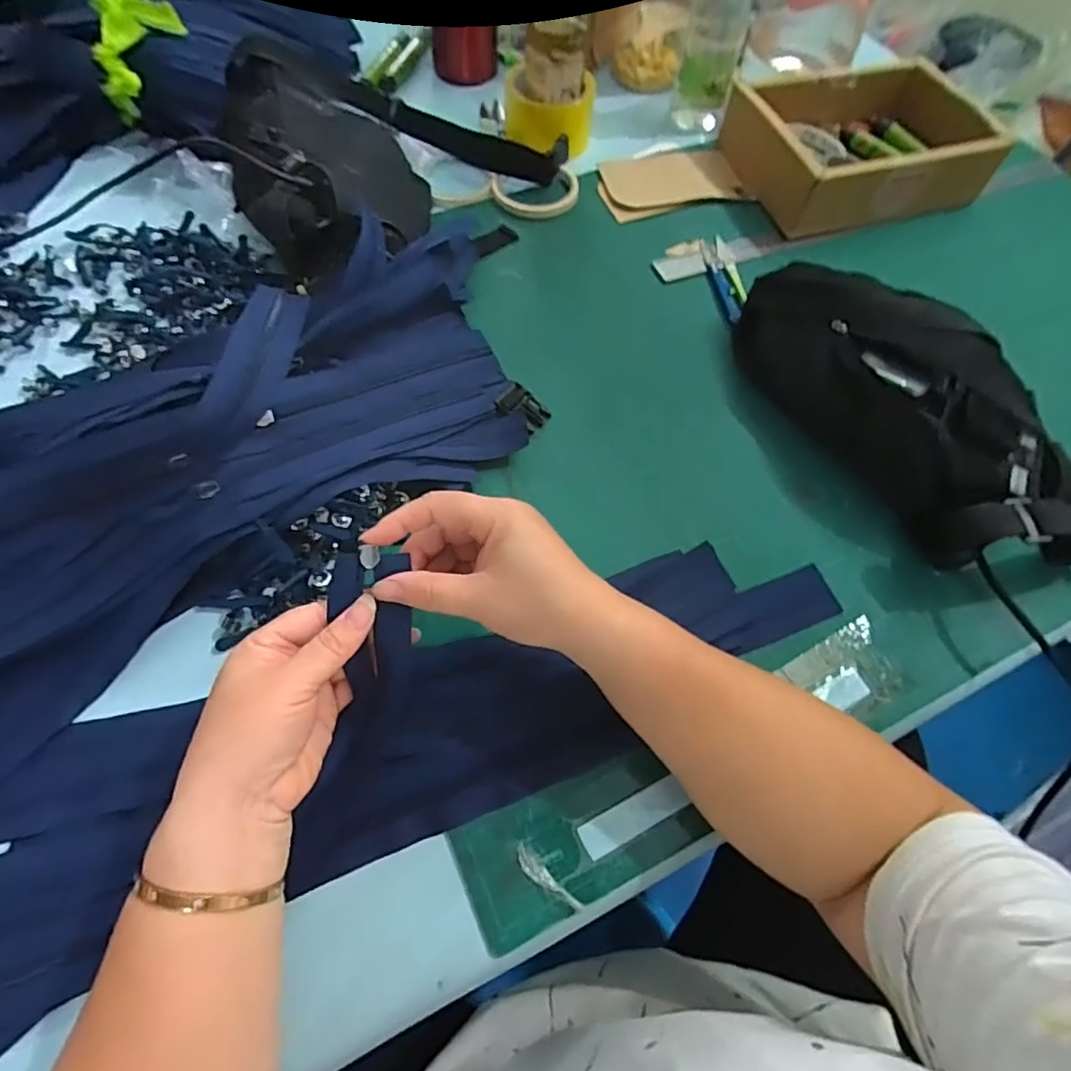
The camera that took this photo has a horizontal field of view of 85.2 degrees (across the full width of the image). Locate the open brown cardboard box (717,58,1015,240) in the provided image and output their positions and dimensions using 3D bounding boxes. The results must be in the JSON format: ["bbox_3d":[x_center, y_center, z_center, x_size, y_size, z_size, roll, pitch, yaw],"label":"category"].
[{"bbox_3d":[0.346,-0.413,0.615,0.244,0.066,0.172,-16,66,-11],"label":"open brown cardboard box"}]

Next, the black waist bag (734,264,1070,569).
[{"bbox_3d":[0.294,-0.104,0.453,0.159,0.075,0.313,-28,69,-16],"label":"black waist bag"}]

